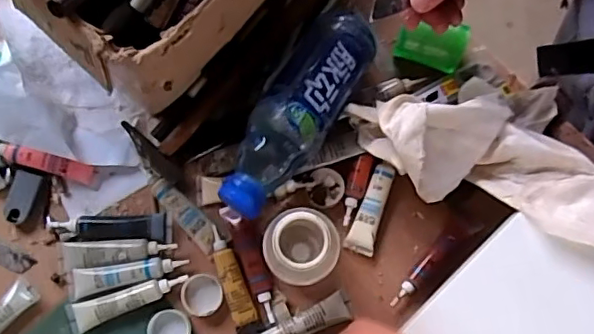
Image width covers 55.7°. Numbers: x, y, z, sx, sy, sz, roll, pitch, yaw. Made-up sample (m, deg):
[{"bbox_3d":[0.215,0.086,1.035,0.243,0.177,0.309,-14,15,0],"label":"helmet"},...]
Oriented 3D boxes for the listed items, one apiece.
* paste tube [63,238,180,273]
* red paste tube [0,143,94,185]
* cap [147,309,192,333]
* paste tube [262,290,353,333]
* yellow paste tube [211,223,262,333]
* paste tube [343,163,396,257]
[{"bbox_3d":[-0.165,0.079,0.511,0.105,0.010,0.025,-2,78,0],"label":"paste tube"},{"bbox_3d":[-0.242,-0.005,0.522,0.101,0.027,0.016,13,78,3],"label":"red paste tube"},{"bbox_3d":[-0.113,0.145,0.499,0.035,0.012,0.034,-9,78,-2],"label":"cap"},{"bbox_3d":[-0.001,0.142,0.496,0.099,0.019,0.024,-24,79,-5],"label":"paste tube"},{"bbox_3d":[-0.057,0.103,0.505,0.023,0.013,0.099,-18,78,-4],"label":"yellow paste tube"},{"bbox_3d":[0.071,0.039,0.521,0.025,0.013,0.083,22,79,5],"label":"paste tube"}]

